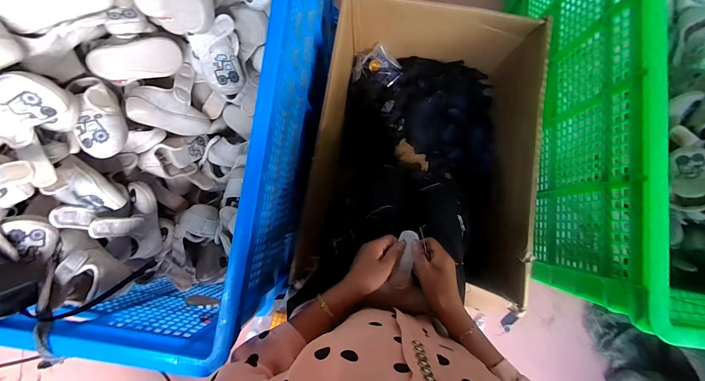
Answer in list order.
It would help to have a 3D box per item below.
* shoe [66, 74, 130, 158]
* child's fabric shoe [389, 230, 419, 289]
[{"bbox_3d":[-0.453,-0.131,0.523,0.067,0.053,0.149,-16,84,0],"label":"shoe"},{"bbox_3d":[0.086,0.113,0.489,0.031,0.012,0.093,11,79,3],"label":"child's fabric shoe"}]

